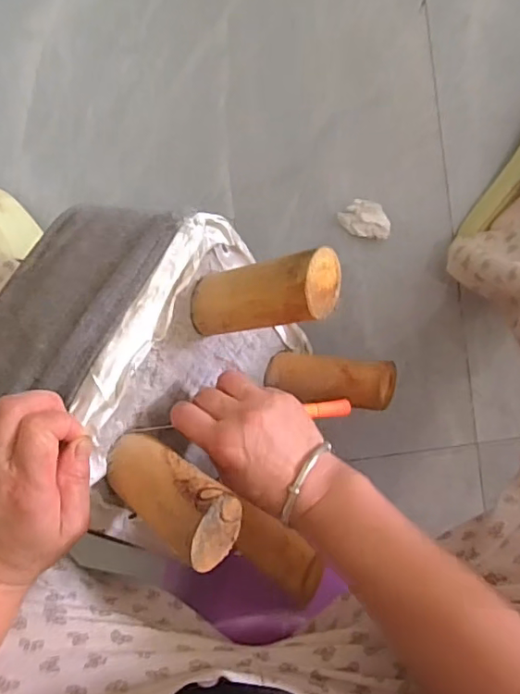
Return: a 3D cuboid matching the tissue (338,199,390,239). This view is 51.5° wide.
[{"bbox_3d":[0.123,-0.149,0.628,0.060,0.024,0.040,13,100,1],"label":"tissue"}]

